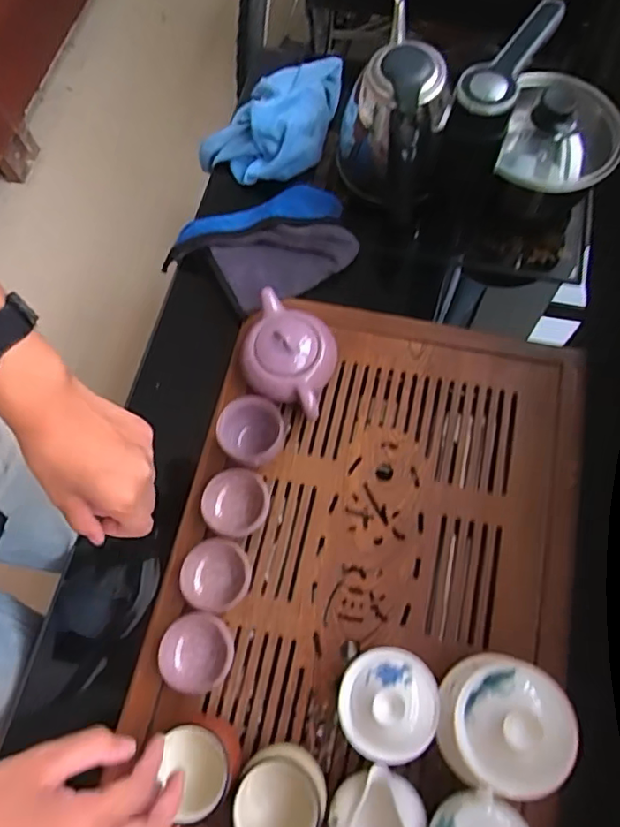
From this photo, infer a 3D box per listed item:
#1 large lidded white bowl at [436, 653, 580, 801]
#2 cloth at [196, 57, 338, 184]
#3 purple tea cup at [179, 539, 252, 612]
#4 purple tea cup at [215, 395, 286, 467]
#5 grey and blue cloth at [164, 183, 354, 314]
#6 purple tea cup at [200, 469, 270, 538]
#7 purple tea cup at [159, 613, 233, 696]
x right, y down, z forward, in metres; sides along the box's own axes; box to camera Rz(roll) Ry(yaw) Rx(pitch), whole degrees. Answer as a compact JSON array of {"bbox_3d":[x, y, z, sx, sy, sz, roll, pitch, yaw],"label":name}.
[{"bbox_3d":[0.157,0.252,0.455,0.089,0.092,0.095,0,68,1],"label":"large lidded white bowl"},{"bbox_3d":[-0.056,-0.396,0.732,0.164,0.079,0.190,16,69,7],"label":"cloth"},{"bbox_3d":[-0.089,0.155,0.534,0.062,0.032,0.062,0,68,1],"label":"purple tea cup"},{"bbox_3d":[-0.057,0.023,0.564,0.063,0.053,0.062,-40,73,-14],"label":"purple tea cup"},{"bbox_3d":[-0.058,-0.197,0.675,0.216,0.056,0.145,-22,69,-7],"label":"grey and blue cloth"},{"bbox_3d":[-0.073,0.093,0.558,0.065,0.039,0.063,0,68,1],"label":"purple tea cup"},{"bbox_3d":[-0.101,0.218,0.508,0.065,0.024,0.063,0,68,1],"label":"purple tea cup"}]

